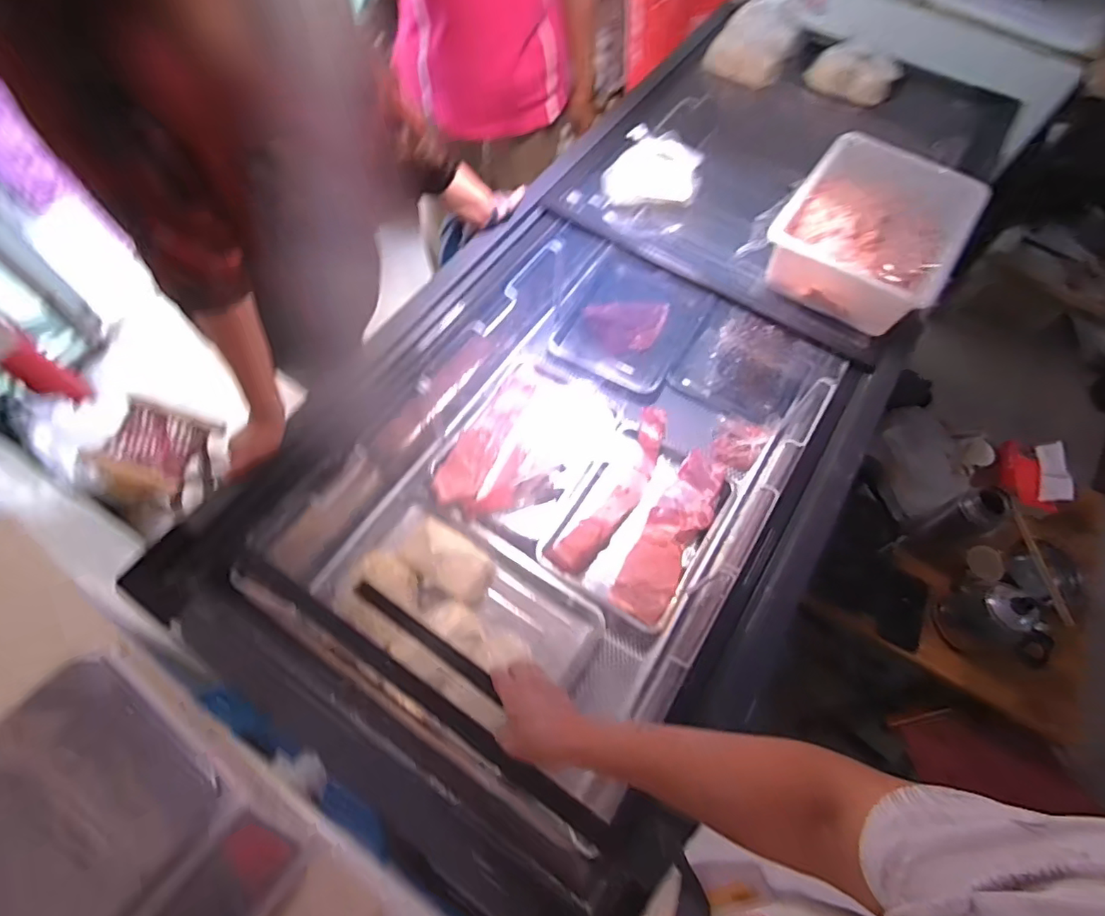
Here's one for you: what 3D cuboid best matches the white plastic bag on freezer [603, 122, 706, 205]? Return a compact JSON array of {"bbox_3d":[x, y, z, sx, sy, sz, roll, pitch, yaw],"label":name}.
[{"bbox_3d":[0.216,-0.618,1.184,0.203,0.120,0.085,13,62,6],"label":"white plastic bag on freezer"}]

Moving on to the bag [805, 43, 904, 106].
[{"bbox_3d":[0.771,-0.995,1.424,0.096,0.117,0.234,-39,57,-19],"label":"bag"}]

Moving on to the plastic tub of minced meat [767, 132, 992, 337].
[{"bbox_3d":[0.628,-0.450,1.100,0.307,0.123,0.389,32,66,15],"label":"plastic tub of minced meat"}]

